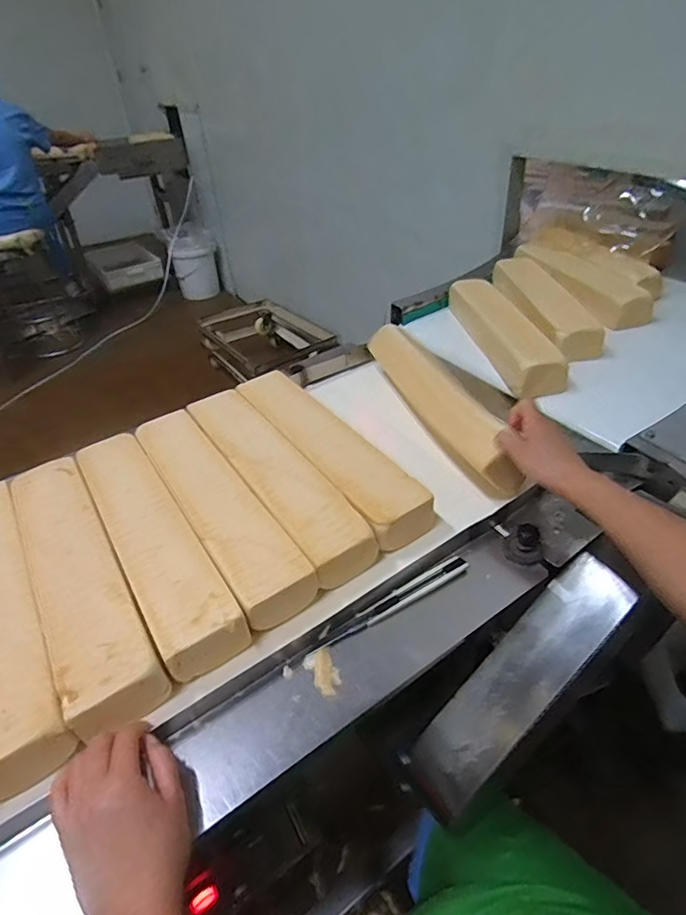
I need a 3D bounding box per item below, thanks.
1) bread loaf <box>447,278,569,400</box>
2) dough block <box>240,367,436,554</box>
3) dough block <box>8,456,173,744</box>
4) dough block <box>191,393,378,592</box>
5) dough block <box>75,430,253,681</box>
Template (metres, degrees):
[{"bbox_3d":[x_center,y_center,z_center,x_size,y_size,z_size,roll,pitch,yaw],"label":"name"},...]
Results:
[{"bbox_3d":[0.272,-0.225,0.876,0.066,0.077,0.369,-10,41,-2],"label":"bread loaf"},{"bbox_3d":[-0.027,-0.013,0.671,0.088,0.049,0.368,-29,45,-22],"label":"dough block"},{"bbox_3d":[-0.279,0.119,0.537,0.078,0.049,0.359,-28,44,-22],"label":"dough block"},{"bbox_3d":[-0.090,0.018,0.638,0.080,0.046,0.368,-28,44,-21],"label":"dough block"},{"bbox_3d":[-0.216,0.087,0.572,0.079,0.051,0.365,-29,44,-22],"label":"dough block"}]

